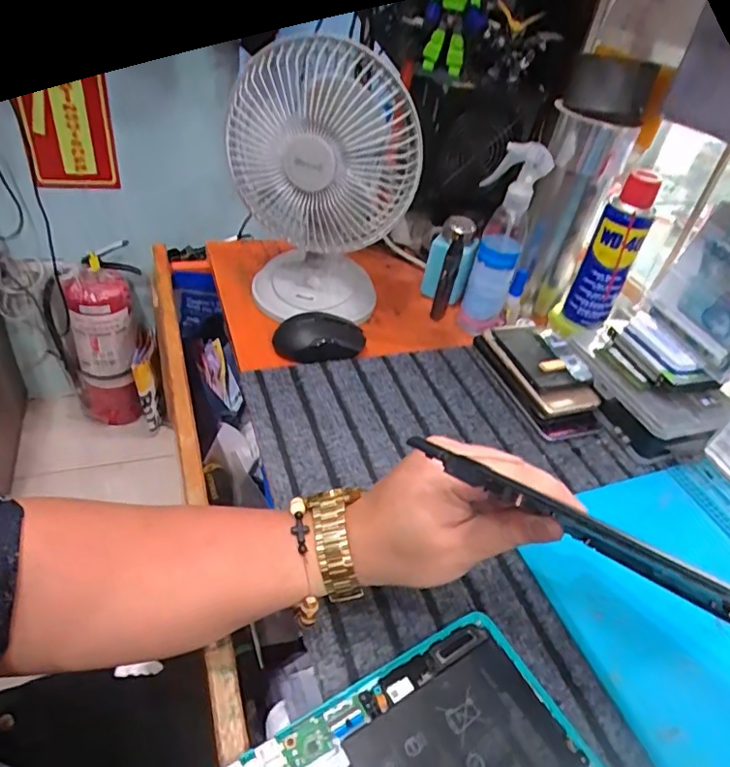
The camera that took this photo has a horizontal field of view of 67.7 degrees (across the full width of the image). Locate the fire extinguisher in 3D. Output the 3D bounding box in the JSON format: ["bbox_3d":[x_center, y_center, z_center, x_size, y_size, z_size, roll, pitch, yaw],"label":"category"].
[{"bbox_3d":[-0.660,-0.085,1.404,0.191,0.443,0.167,-14,46,-27],"label":"fire extinguisher"}]

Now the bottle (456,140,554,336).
[{"bbox_3d":[0.151,-0.159,0.620,0.048,0.210,0.059,-29,53,-35],"label":"bottle"}]

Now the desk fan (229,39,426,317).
[{"bbox_3d":[-0.052,-0.221,0.614,0.233,0.288,0.150,31,41,23],"label":"desk fan"}]

